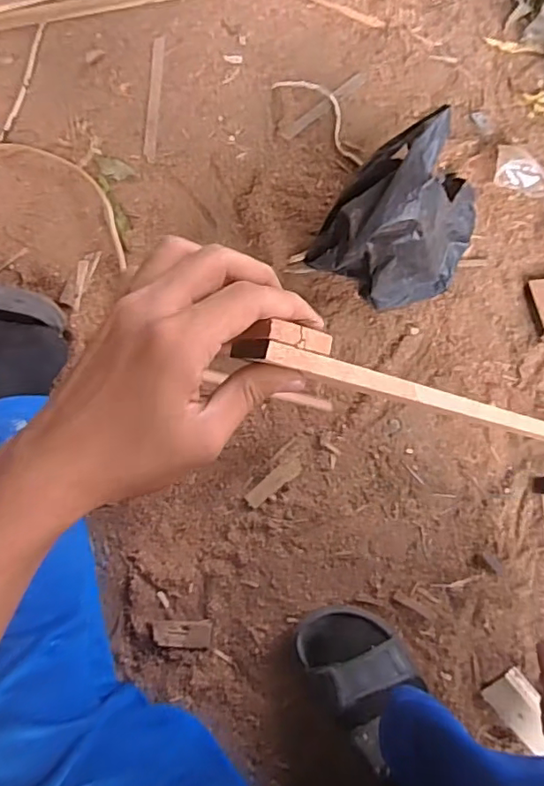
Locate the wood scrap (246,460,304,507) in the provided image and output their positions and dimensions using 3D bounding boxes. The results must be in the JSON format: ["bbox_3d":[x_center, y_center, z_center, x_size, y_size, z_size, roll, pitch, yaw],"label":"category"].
[{"bbox_3d":[0.004,0.110,0.680,0.078,0.005,0.021,-37,72,-10],"label":"wood scrap"}]

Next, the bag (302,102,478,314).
[{"bbox_3d":[0.161,-0.216,0.708,0.178,0.200,0.171,26,72,11],"label":"bag"}]

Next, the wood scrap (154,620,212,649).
[{"bbox_3d":[-0.104,0.281,0.641,0.066,0.009,0.029,-2,69,3],"label":"wood scrap"}]

